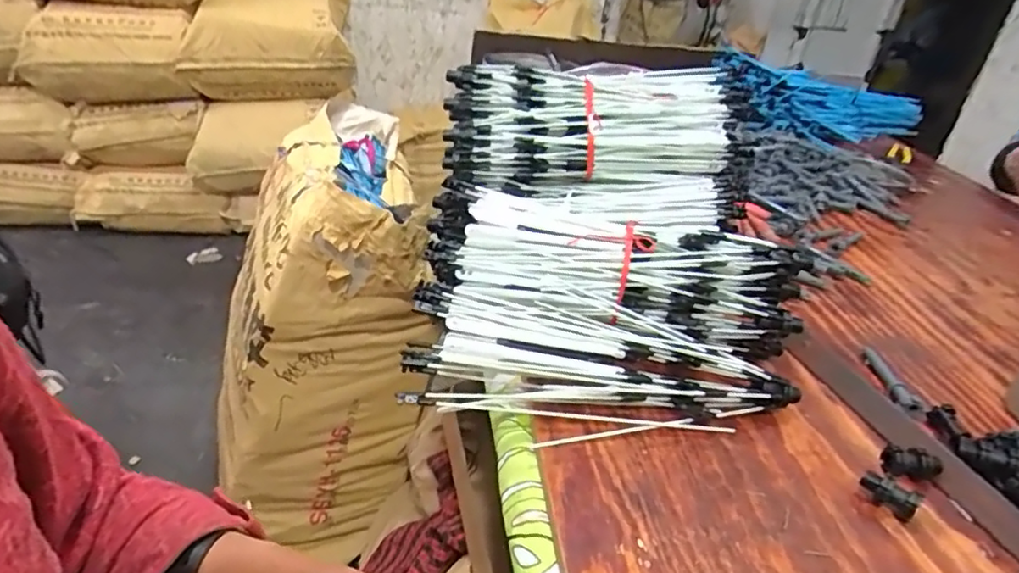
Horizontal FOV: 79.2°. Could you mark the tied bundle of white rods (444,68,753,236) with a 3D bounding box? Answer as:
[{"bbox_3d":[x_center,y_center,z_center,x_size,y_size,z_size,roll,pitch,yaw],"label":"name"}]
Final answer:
[{"bbox_3d":[0.092,-0.161,0.681,0.328,0.179,0.045,4,-10,4],"label":"tied bundle of white rods"}]

